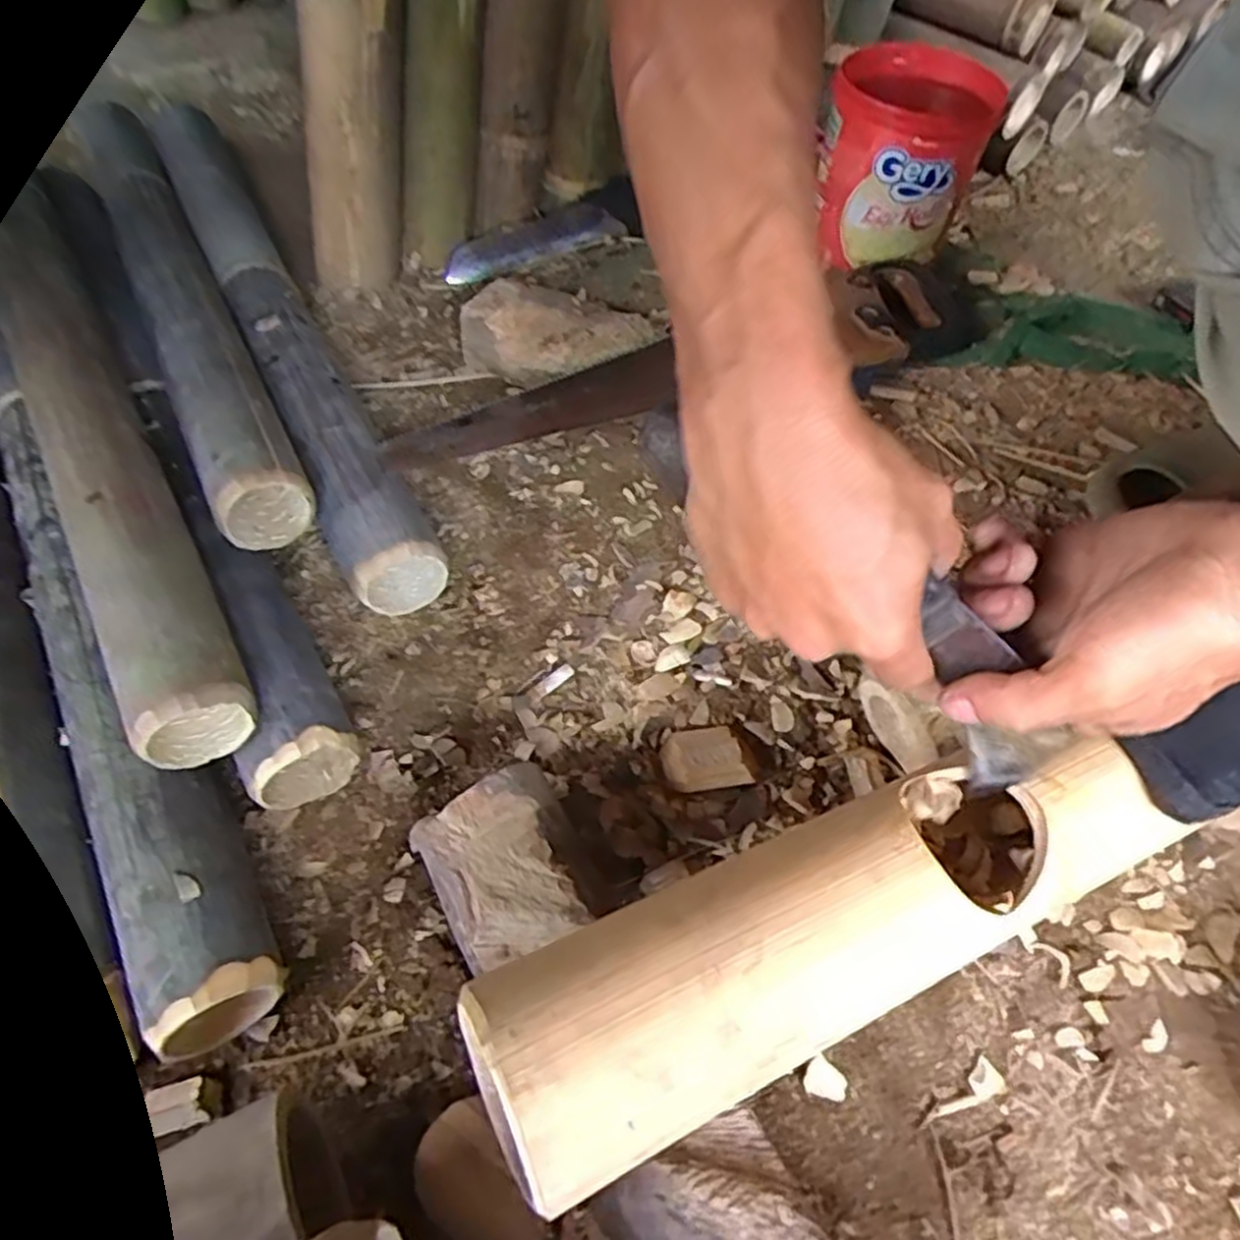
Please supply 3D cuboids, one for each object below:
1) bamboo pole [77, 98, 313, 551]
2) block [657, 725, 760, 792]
[{"bbox_3d":[-0.347,-0.272,0.593,0.067,0.050,0.586,-23,58,-17],"label":"bamboo pole"},{"bbox_3d":[0.050,0.081,0.446,0.049,0.012,0.041,-10,55,-8],"label":"block"}]

